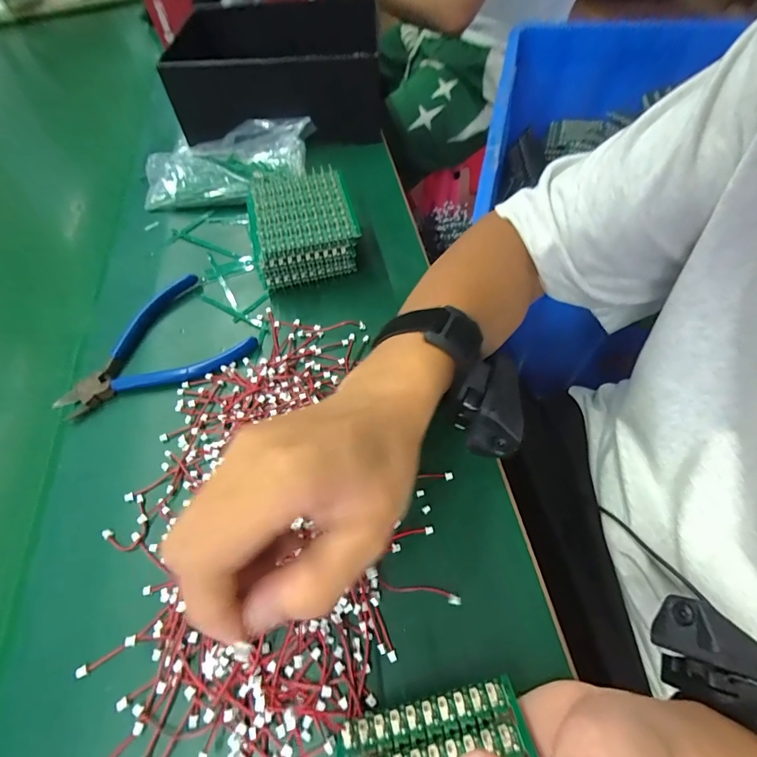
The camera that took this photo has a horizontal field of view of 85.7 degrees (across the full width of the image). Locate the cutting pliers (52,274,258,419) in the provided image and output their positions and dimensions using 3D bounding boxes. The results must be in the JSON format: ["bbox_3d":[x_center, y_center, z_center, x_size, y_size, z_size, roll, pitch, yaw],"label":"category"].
[{"bbox_3d":[-0.181,-0.018,0.324,0.104,0.015,0.138,39,67,24],"label":"cutting pliers"}]

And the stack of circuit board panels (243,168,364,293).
[{"bbox_3d":[-0.065,-0.131,0.365,0.086,0.055,0.091,-12,58,-4],"label":"stack of circuit board panels"}]

